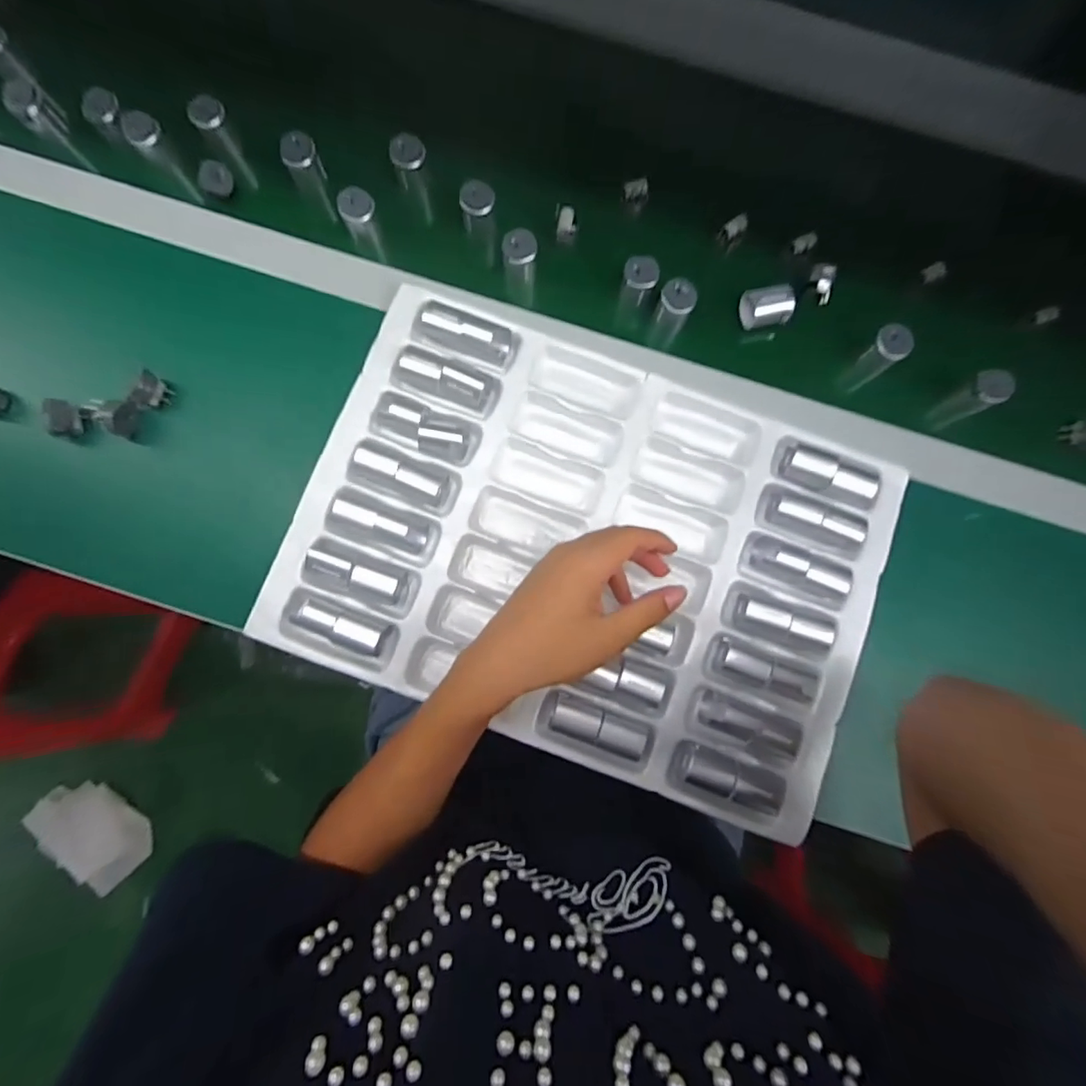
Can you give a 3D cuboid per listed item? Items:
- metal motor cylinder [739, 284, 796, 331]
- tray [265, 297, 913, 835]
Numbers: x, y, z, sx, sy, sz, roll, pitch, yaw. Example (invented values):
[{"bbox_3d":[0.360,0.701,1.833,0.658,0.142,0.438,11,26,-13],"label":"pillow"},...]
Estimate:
[{"bbox_3d":[0.203,-0.210,0.475,0.047,0.032,0.035,1,91,41],"label":"metal motor cylinder"},{"bbox_3d":[0.041,0.002,0.430,0.449,0.039,0.319,20,81,1],"label":"tray"}]

